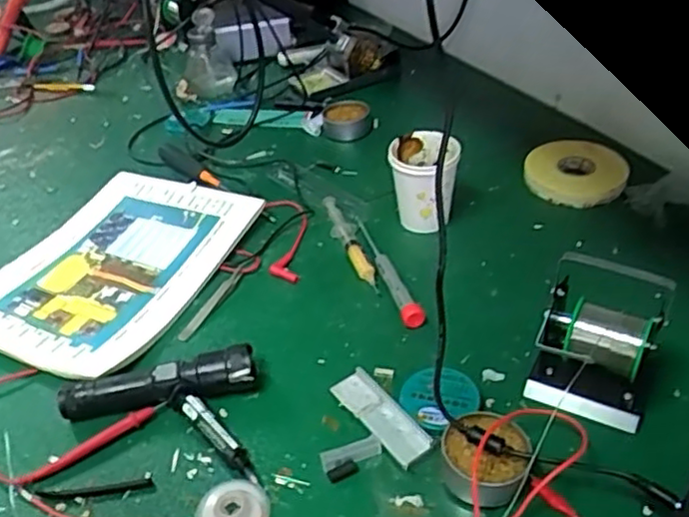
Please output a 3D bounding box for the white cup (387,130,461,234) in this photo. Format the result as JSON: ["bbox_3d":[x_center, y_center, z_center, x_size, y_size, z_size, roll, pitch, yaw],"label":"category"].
[{"bbox_3d":[0.086,-0.079,0.752,0.074,0.095,0.068,1,37,9],"label":"white cup"}]

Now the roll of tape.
[{"bbox_3d":[0.269,-0.103,0.813,0.110,0.028,0.110,-3,37,2],"label":"roll of tape"}]

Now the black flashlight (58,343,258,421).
[{"bbox_3d":[-0.156,0.107,0.585,0.160,0.034,0.029,-9,37,-5],"label":"black flashlight"}]

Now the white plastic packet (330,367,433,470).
[{"bbox_3d":[0.029,0.126,0.560,0.032,0.011,0.097,-28,42,-27],"label":"white plastic packet"}]

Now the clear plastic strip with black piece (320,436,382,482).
[{"bbox_3d":[0.007,0.150,0.531,0.049,0.013,0.019,-19,39,-18],"label":"clear plastic strip with black piece"}]

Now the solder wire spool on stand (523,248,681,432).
[{"bbox_3d":[0.197,0.060,0.544,0.091,0.111,0.080,18,43,28],"label":"solder wire spool on stand"}]

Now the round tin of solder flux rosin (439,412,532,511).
[{"bbox_3d":[0.101,0.143,0.503,0.060,0.036,0.056,-3,37,2],"label":"round tin of solder flux rosin"}]

